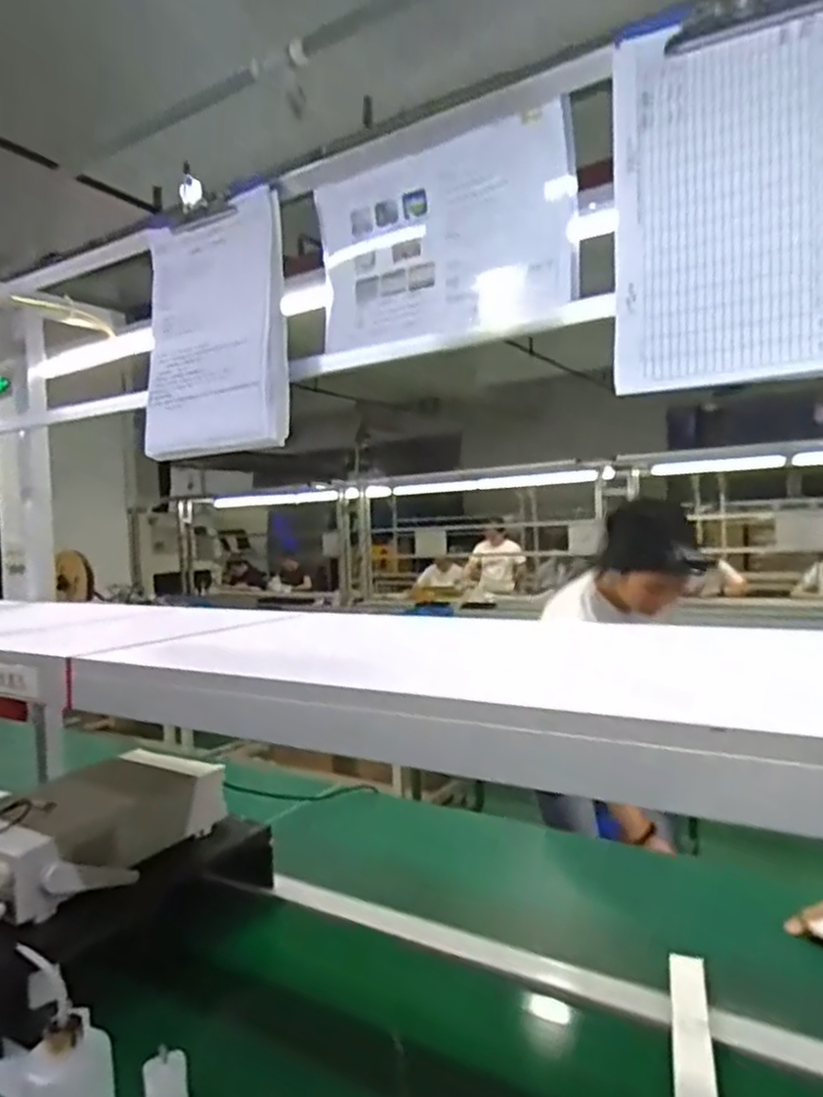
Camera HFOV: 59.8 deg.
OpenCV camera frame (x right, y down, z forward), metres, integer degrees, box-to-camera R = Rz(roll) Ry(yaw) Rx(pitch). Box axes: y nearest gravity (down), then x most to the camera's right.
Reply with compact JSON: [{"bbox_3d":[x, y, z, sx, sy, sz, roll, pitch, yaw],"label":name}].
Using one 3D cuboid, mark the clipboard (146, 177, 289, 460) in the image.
[{"bbox_3d":[-0.243,-0.282,0.884,0.213,0.324,0.046,1,-2,31],"label":"clipboard"}]

